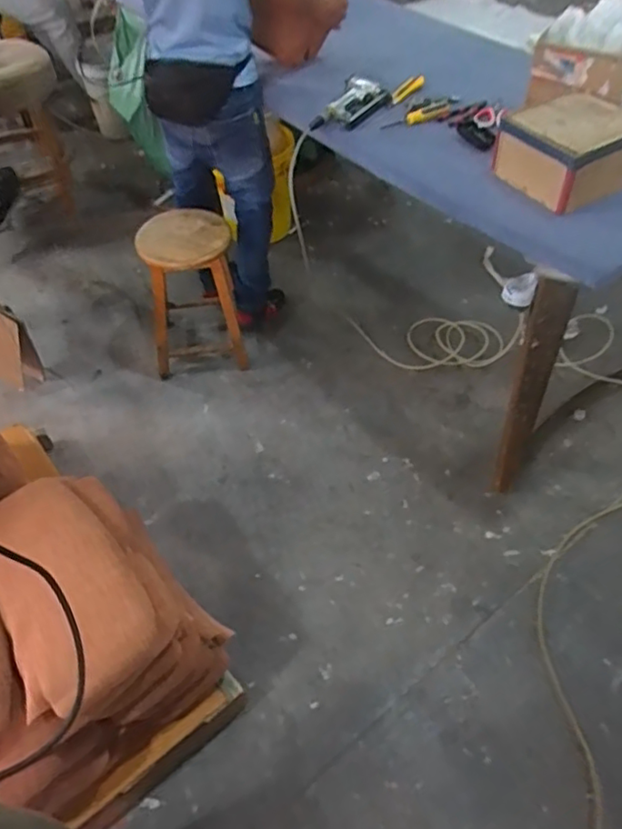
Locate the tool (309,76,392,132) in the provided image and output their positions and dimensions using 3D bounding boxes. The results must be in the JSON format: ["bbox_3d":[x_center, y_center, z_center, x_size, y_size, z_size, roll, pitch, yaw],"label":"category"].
[{"bbox_3d":[0.099,-0.741,1.476,0.121,0.057,0.201,25,55,21],"label":"tool"}]

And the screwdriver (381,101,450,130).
[{"bbox_3d":[0.252,-0.718,1.470,0.168,0.030,0.030,-16,48,5],"label":"screwdriver"}]

